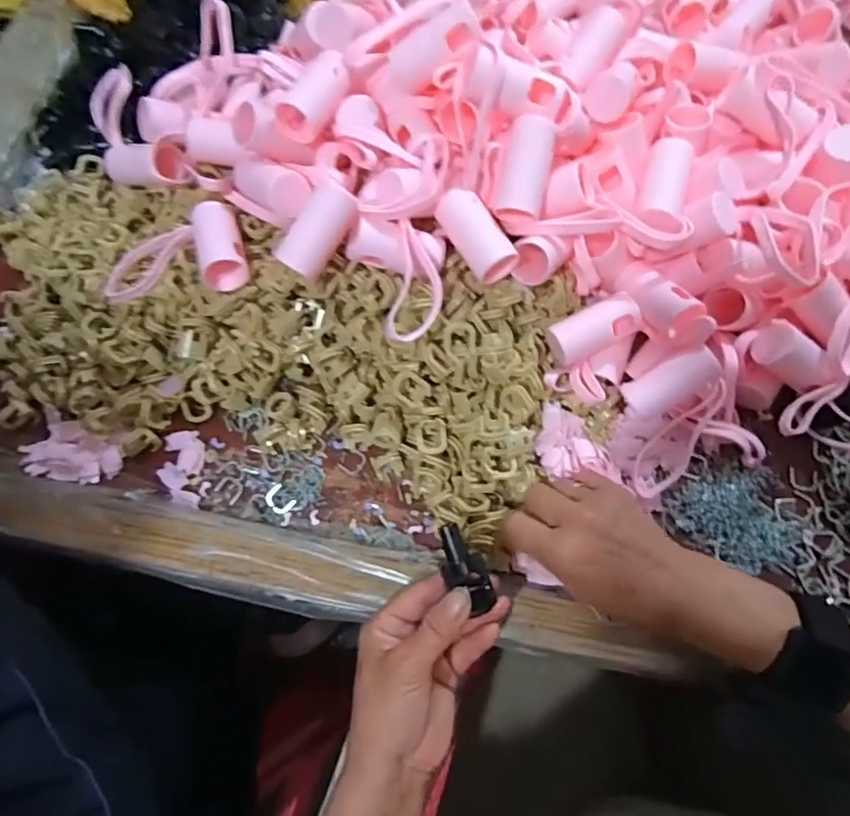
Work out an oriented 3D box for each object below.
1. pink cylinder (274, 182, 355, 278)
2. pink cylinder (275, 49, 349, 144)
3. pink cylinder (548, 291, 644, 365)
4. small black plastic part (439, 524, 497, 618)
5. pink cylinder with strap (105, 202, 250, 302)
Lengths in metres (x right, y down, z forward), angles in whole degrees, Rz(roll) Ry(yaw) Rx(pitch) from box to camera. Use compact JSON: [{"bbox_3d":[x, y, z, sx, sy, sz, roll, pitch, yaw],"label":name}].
[{"bbox_3d":[-0.069,-0.116,0.369,0.025,0.022,0.062,39,101,11],"label":"pink cylinder"},{"bbox_3d":[-0.077,-0.216,0.389,0.025,0.024,0.063,35,89,10],"label":"pink cylinder"},{"bbox_3d":[0.120,-0.056,0.400,0.065,0.024,0.028,-26,73,-5],"label":"pink cylinder"},{"bbox_3d":[0.023,0.093,0.331,0.024,0.022,0.051,-31,83,-8],"label":"small black plastic part"},{"bbox_3d":[-0.185,-0.116,0.414,0.119,0.040,0.070,1,72,3],"label":"pink cylinder with strap"}]

